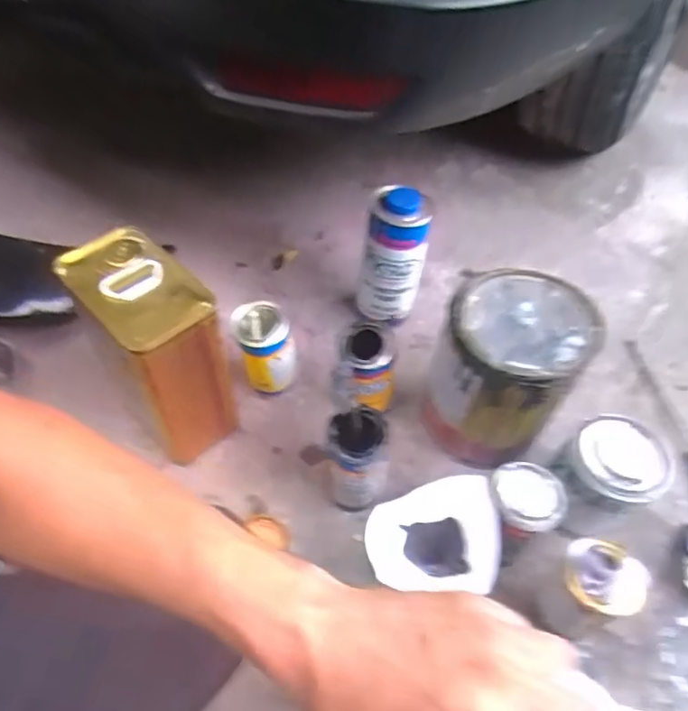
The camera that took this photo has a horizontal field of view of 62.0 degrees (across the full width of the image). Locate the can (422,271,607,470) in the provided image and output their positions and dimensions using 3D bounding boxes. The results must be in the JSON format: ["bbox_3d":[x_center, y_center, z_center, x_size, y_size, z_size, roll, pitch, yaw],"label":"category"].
[{"bbox_3d":[0.193,0.014,0.694,0.145,0.186,0.158,2,55,-2],"label":"can"}]

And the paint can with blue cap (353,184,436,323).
[{"bbox_3d":[0.068,-0.133,0.818,0.086,0.209,0.081,13,55,6],"label":"paint can with blue cap"}]

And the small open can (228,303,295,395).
[{"bbox_3d":[-0.108,-0.003,0.785,0.071,0.134,0.072,-17,57,-15],"label":"small open can"}]

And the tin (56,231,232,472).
[{"bbox_3d":[-0.224,-0.004,0.699,0.109,0.256,0.168,-31,62,-22],"label":"tin"}]

